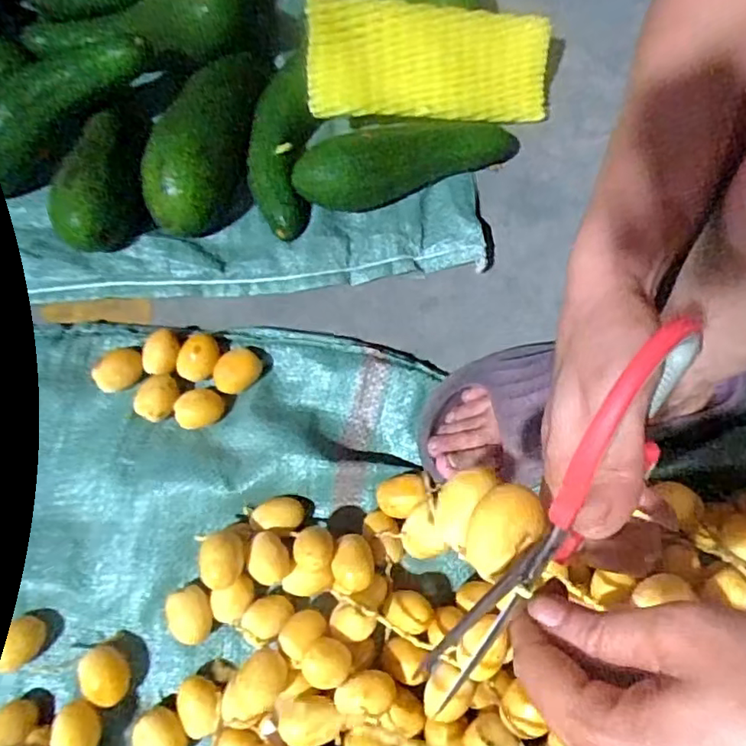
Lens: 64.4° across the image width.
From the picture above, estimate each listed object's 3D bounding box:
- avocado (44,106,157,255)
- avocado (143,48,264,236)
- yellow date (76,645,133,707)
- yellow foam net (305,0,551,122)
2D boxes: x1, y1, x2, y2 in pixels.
[{"bbox_3d":[-0.231,-0.169,0.514,0.063,0.068,0.133,-3,70,-1],"label":"avocado"},{"bbox_3d":[-0.134,-0.210,0.525,0.070,0.073,0.193,22,72,8],"label":"avocado"},{"bbox_3d":[-0.191,0.215,0.422,0.027,0.024,0.040,-32,73,-10],"label":"yellow date"},{"bbox_3d":[0.055,-0.278,0.530,0.228,0.013,0.092,-6,110,-16],"label":"yellow foam net"}]

